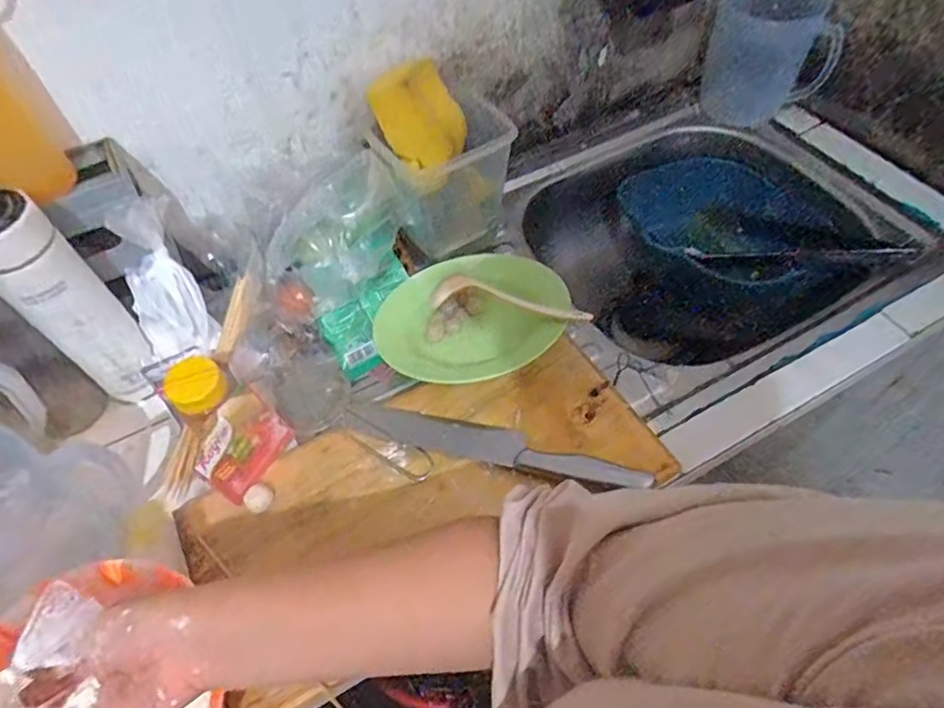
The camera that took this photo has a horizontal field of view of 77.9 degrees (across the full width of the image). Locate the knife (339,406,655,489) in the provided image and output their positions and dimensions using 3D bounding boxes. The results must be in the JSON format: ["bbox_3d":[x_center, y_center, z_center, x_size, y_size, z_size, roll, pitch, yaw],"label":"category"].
[{"bbox_3d":[0.015,0.075,0.514,0.269,0.024,0.033,13,57,13],"label":"knife"}]

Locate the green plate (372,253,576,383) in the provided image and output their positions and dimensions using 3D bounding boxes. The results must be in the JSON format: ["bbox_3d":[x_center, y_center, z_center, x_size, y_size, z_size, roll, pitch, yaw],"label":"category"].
[{"bbox_3d":[-0.001,-0.039,0.585,0.181,0.038,0.161,11,57,11],"label":"green plate"}]

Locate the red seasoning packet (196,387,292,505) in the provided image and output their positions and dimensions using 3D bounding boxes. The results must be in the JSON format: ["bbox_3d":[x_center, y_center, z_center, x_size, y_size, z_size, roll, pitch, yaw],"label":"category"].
[{"bbox_3d":[-0.195,0.075,0.498,0.008,0.074,0.078,8,48,37],"label":"red seasoning packet"}]

